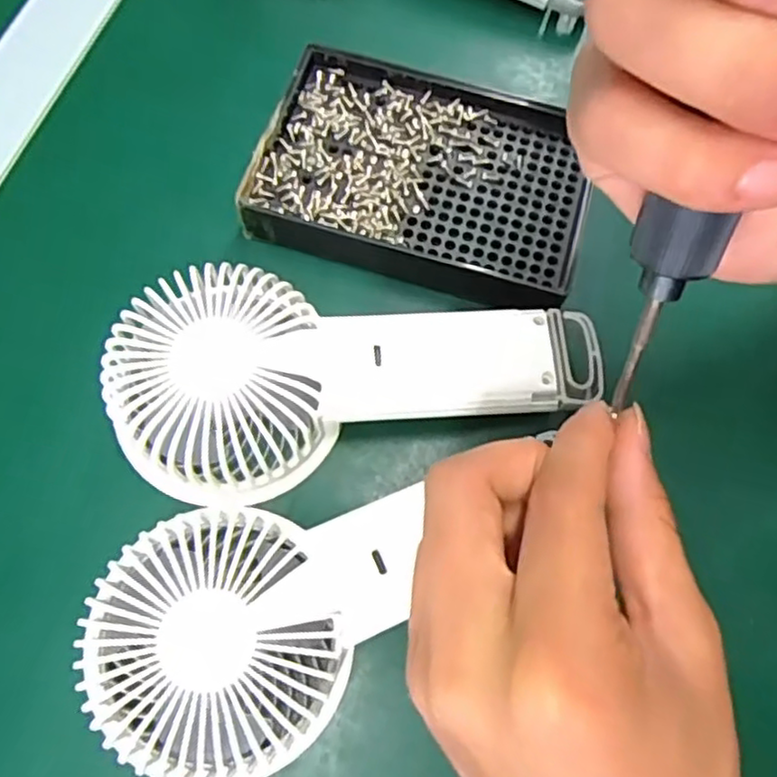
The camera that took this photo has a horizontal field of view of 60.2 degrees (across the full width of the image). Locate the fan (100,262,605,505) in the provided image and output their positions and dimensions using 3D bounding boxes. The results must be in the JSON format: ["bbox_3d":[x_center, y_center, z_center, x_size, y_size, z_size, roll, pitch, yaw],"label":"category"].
[{"bbox_3d":[-0.009,0.002,0.246,0.174,0.044,0.080,0,70,1],"label":"fan"}]

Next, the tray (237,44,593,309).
[{"bbox_3d":[0.016,-0.091,0.287,0.135,0.021,0.094,19,72,4],"label":"tray"}]

